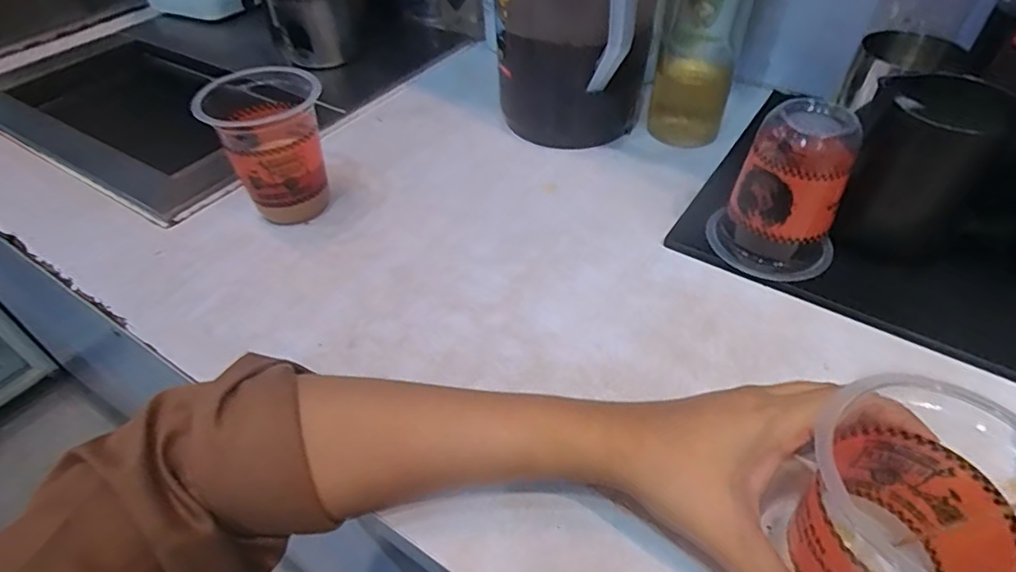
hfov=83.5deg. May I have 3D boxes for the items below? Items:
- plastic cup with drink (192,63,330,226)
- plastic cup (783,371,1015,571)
[{"bbox_3d":[-0.190,-0.114,0.470,0.083,0.108,0.086,-12,47,-9],"label":"plastic cup with drink"},{"bbox_3d":[0.176,0.102,0.247,0.103,0.104,0.086,-14,47,-11],"label":"plastic cup"}]

